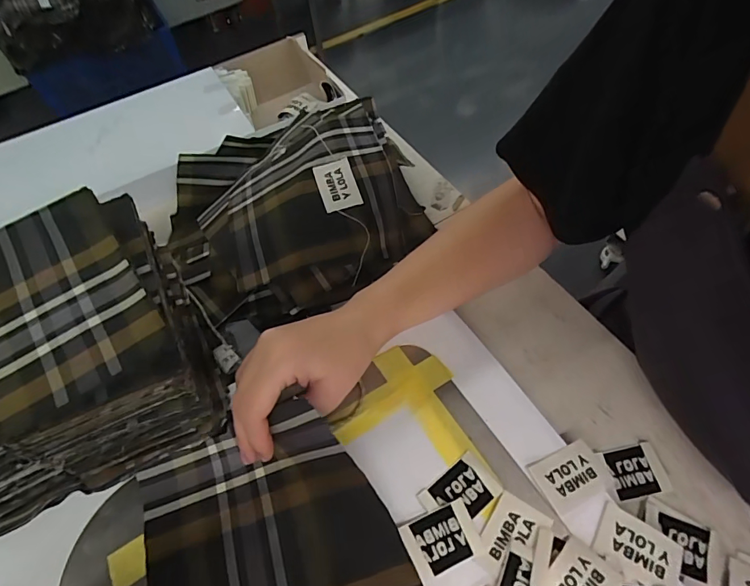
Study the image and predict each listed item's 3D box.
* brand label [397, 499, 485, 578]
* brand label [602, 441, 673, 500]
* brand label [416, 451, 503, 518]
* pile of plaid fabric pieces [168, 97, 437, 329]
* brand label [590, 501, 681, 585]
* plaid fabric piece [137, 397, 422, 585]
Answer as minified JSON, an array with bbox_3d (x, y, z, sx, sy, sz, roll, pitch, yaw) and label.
[{"bbox_3d":[0.043,0.158,0.285,0.044,0.005,0.034,-20,62,-7],"label":"brand label"},{"bbox_3d":[0.189,0.128,0.320,0.037,0.005,0.033,-9,56,-4],"label":"brand label"},{"bbox_3d":[0.057,0.136,0.300,0.048,0.004,0.034,-34,60,-16],"label":"brand label"},{"bbox_3d":[-0.078,-0.095,0.431,0.243,0.079,0.225,-1,55,1],"label":"pile of plaid fabric pieces"},{"bbox_3d":[0.164,0.159,0.275,0.047,0.004,0.035,30,61,20],"label":"brand label"},{"bbox_3d":[-0.070,0.145,0.271,0.158,0.065,0.136,-17,57,-10],"label":"plaid fabric piece"}]

